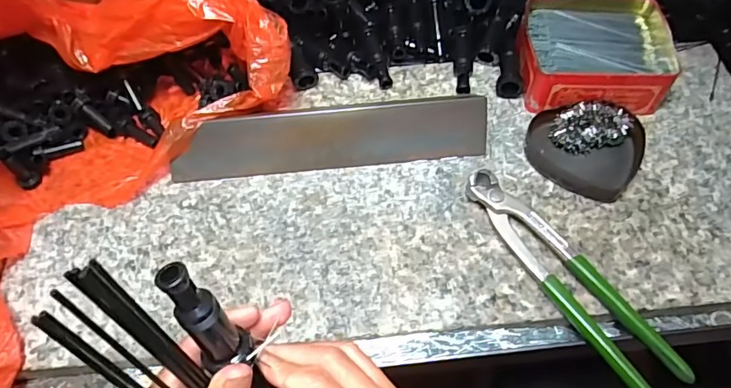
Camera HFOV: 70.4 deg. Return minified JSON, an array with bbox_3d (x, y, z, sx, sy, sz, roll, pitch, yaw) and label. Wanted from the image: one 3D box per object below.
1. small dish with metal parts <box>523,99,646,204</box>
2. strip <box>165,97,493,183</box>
[{"bbox_3d":[0.188,-0.045,0.440,0.092,0.019,0.086,-1,61,1],"label":"small dish with metal parts"},{"bbox_3d":[-0.029,-0.048,0.442,0.263,0.009,0.050,-6,104,-2],"label":"strip"}]

